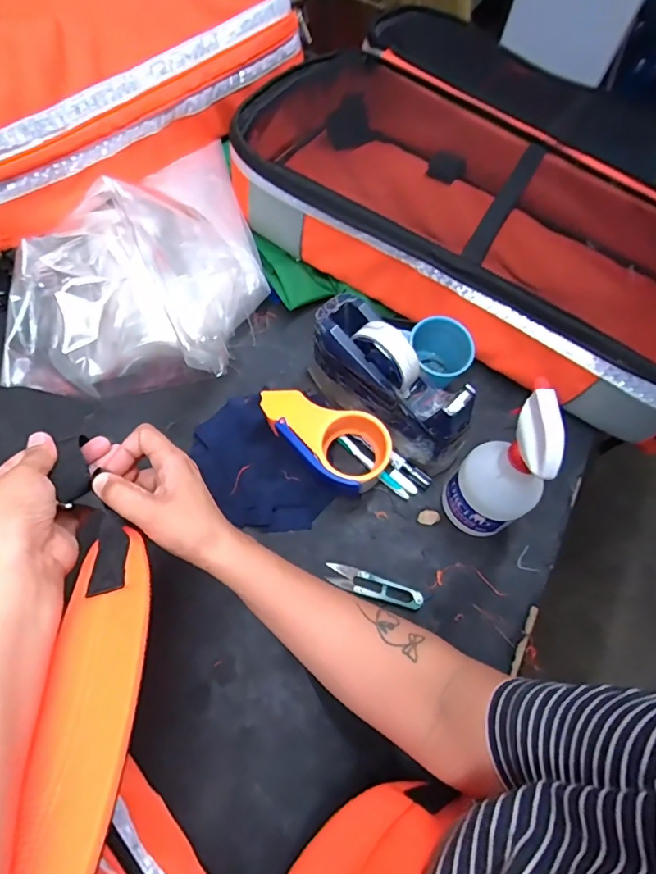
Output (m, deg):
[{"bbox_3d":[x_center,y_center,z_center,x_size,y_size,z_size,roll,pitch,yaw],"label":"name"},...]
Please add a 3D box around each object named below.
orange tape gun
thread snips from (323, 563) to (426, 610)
[{"bbox_3d":[-0.003,-0.002,0.521,0.084,0.071,0.145,-41,73,-20],"label":"orange tape gun"},{"bbox_3d":[0.049,0.155,0.485,0.101,0.007,0.021,19,64,5],"label":"thread snips"}]

